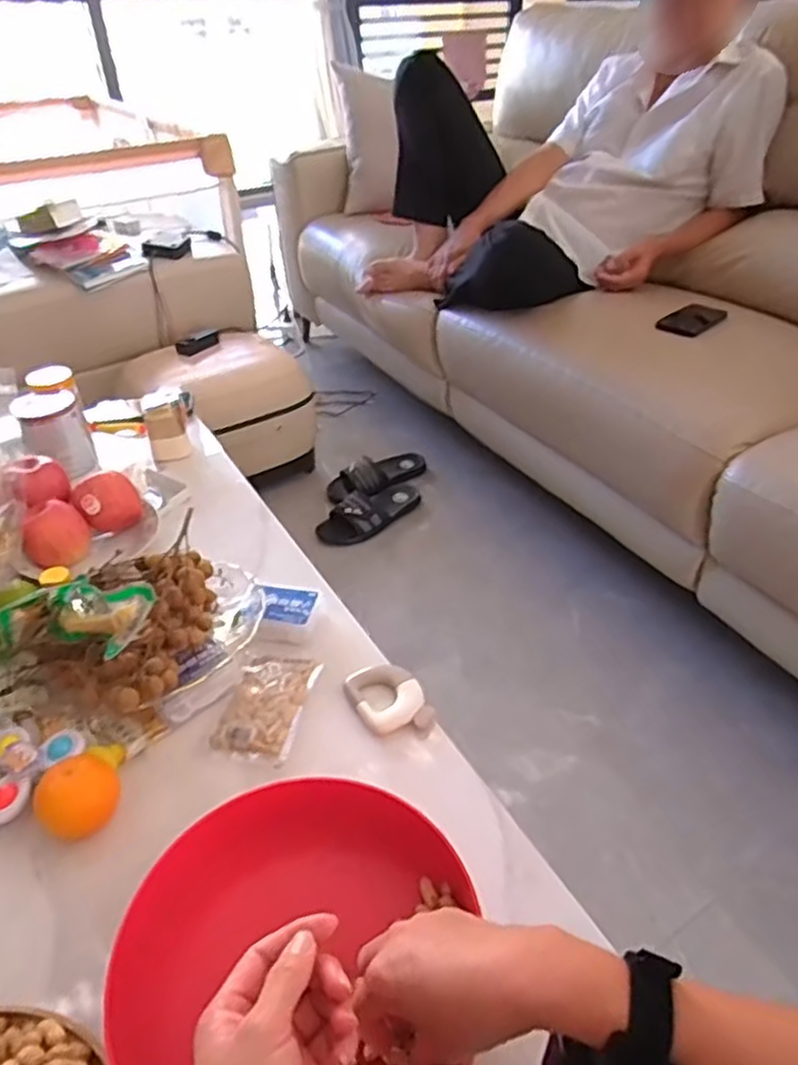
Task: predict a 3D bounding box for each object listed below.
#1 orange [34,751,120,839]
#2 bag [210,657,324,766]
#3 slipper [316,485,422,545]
[{"bbox_3d":[-0.267,0.226,0.584,0.062,0.055,0.055,-30,46,-31],"label":"orange"},{"bbox_3d":[-0.132,0.170,0.690,0.081,0.022,0.126,8,39,12],"label":"bag"},{"bbox_3d":[-0.057,-0.057,1.554,0.247,0.092,0.110,-24,43,-26],"label":"slipper"}]

